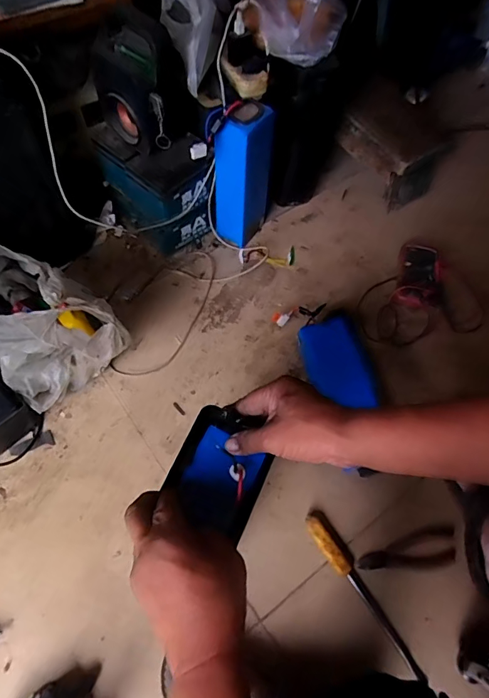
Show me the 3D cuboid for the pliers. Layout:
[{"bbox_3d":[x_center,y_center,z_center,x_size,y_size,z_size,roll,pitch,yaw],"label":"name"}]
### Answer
[{"bbox_3d":[0.252,0.314,0.666,0.158,0.009,0.053,-8,64,-7],"label":"pliers"}]

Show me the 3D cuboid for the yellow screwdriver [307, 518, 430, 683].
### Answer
[{"bbox_3d":[0.170,0.358,0.636,0.028,0.019,0.247,-30,68,-17],"label":"yellow screwdriver"}]

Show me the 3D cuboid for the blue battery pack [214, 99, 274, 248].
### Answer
[{"bbox_3d":[-0.003,-0.334,0.841,0.073,0.267,0.122,27,65,10],"label":"blue battery pack"}]

